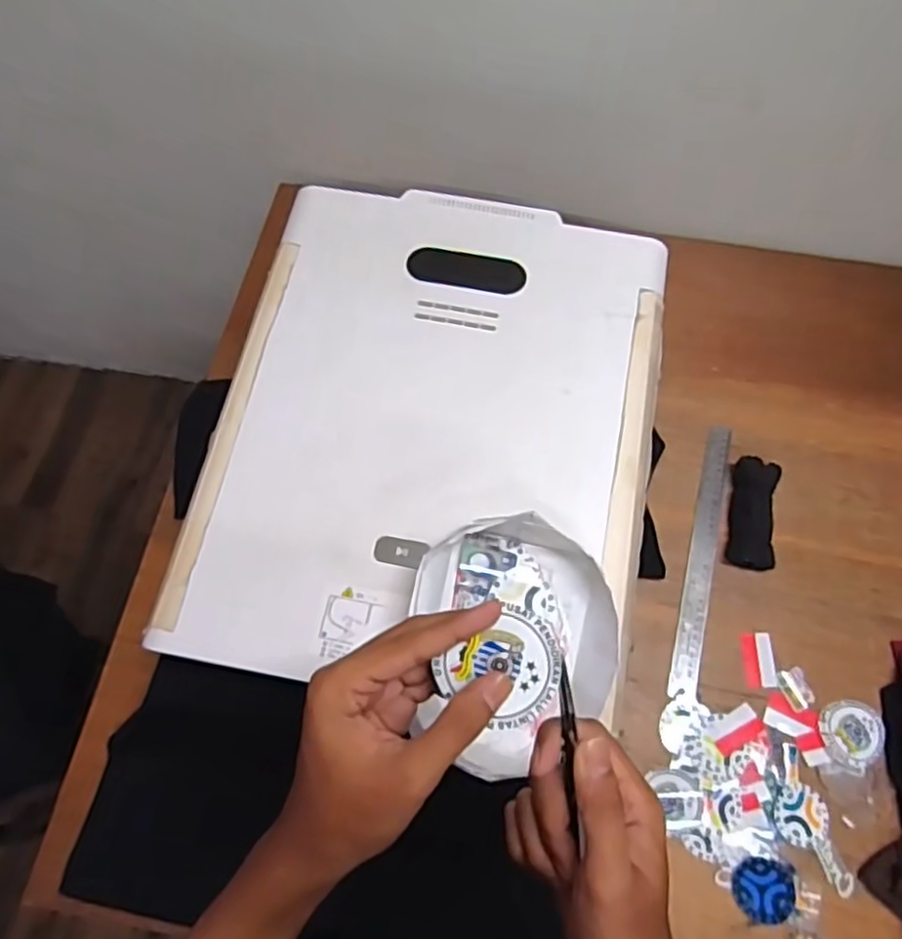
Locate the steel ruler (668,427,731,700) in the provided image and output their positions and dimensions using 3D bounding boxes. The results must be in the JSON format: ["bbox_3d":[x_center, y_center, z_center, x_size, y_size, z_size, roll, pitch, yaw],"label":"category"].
[{"bbox_3d":[0.283,0.094,0.763,0.031,0.010,0.311,12,68,11],"label":"steel ruler"}]

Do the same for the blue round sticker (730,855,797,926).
[{"bbox_3d":[0.293,0.395,0.638,0.055,0.007,0.055,-5,73,18],"label":"blue round sticker"}]

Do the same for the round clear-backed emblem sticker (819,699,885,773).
[{"bbox_3d":[0.407,0.266,0.689,0.068,0.007,0.062,0,68,-1],"label":"round clear-backed emblem sticker"}]

